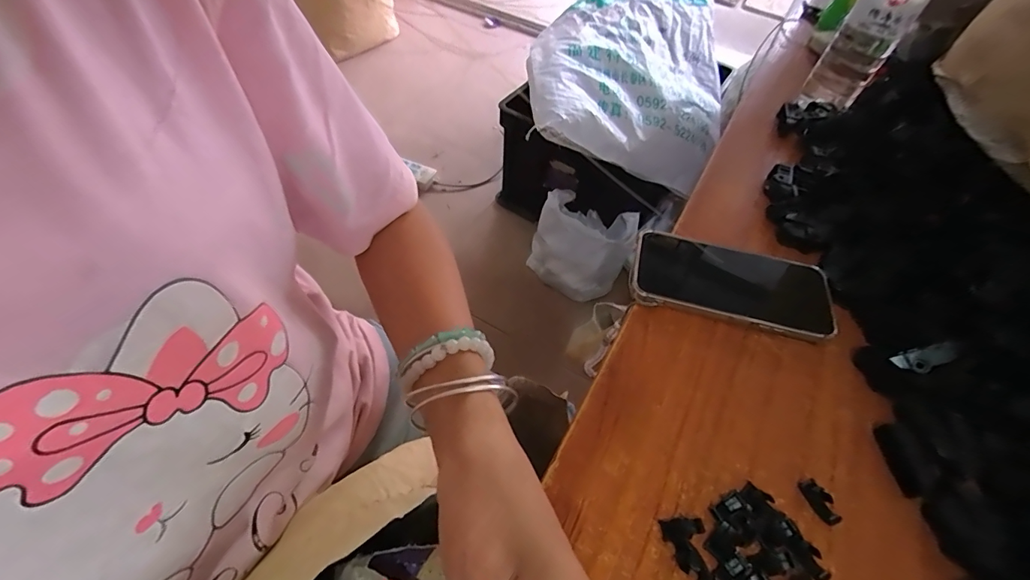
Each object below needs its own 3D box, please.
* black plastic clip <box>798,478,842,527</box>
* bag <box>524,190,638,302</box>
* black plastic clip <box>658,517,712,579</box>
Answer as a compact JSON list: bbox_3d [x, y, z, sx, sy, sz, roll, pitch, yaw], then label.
[{"bbox_3d":[0.198,0.137,0.281,0.011,0.008,0.027,-15,57,-15],"label":"black plastic clip"},{"bbox_3d":[0.156,-0.103,1.077,0.241,0.200,0.168,29,57,15],"label":"bag"},{"bbox_3d":[0.105,0.157,0.261,0.025,0.009,0.036,-1,55,-6],"label":"black plastic clip"}]

